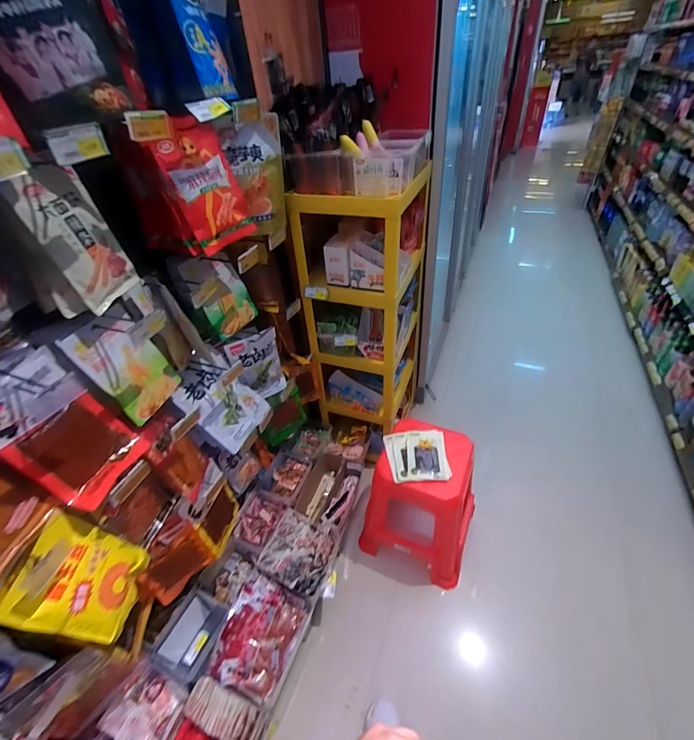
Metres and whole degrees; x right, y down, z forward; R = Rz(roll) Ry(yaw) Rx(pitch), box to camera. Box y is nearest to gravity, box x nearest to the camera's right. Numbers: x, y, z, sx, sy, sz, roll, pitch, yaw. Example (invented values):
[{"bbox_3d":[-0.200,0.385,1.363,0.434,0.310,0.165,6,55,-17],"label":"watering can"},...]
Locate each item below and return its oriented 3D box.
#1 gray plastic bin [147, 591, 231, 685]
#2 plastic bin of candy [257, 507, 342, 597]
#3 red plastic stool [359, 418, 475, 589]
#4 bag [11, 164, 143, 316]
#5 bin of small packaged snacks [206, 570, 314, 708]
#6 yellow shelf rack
[{"bbox_3d":[-0.464,0.833,1.106,0.185,0.150,0.214,10,43,17],"label":"gray plastic bin"},{"bbox_3d":[-0.161,0.643,1.257,0.231,0.104,0.234,11,43,18],"label":"plastic bin of candy"},{"bbox_3d":[0.298,0.460,1.377,0.374,0.491,0.380,14,44,21],"label":"red plastic stool"},{"bbox_3d":[-0.500,-0.240,0.675,0.055,0.233,0.141,-3,41,3],"label":"bag"},{"bbox_3d":[-0.261,0.819,1.099,0.213,0.133,0.287,9,43,16],"label":"bin of small packaged snacks"},{"bbox_3d":[0.085,-0.268,1.447,0.354,0.972,0.465,10,43,17],"label":"yellow shelf rack"}]

